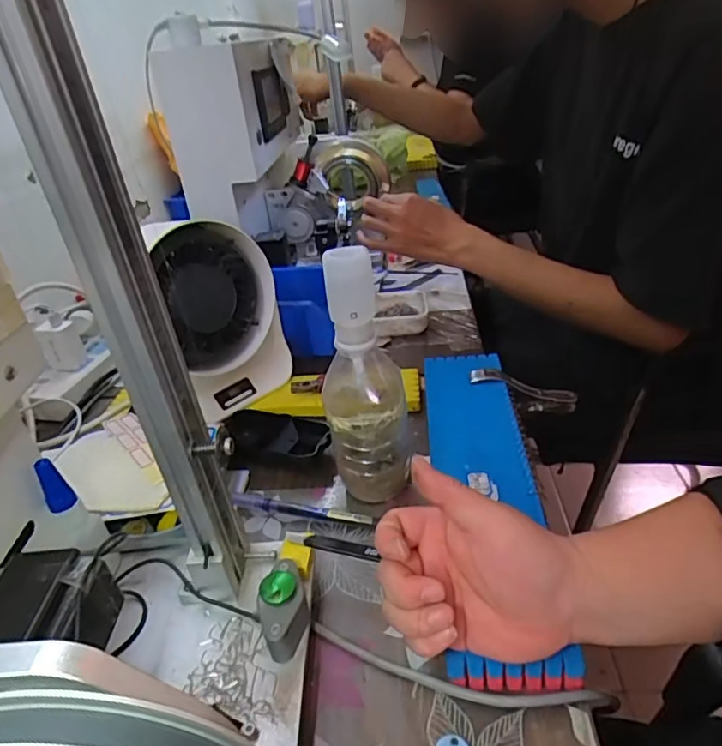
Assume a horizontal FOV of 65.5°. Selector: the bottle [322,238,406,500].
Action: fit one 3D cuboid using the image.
[{"bbox_3d":[0.002,0.005,0.439,0.064,0.207,0.063,-8,32,-2],"label":"bottle"}]

